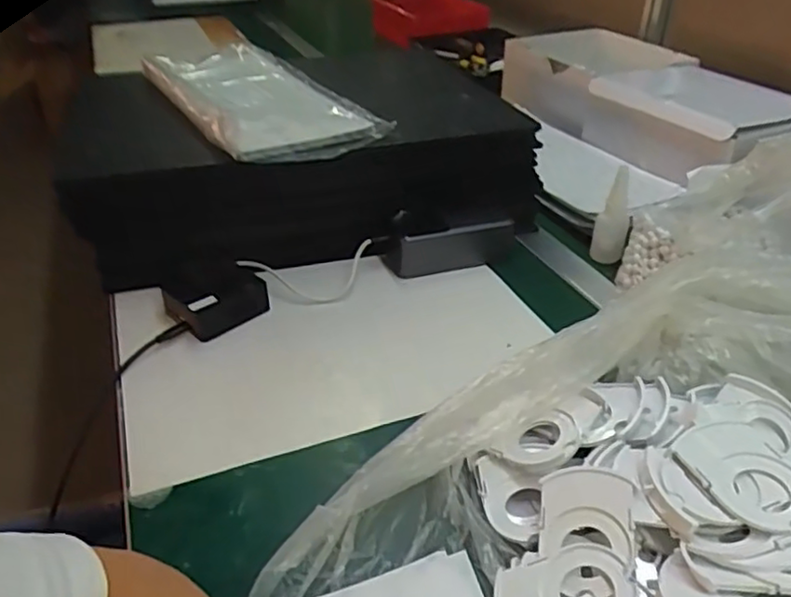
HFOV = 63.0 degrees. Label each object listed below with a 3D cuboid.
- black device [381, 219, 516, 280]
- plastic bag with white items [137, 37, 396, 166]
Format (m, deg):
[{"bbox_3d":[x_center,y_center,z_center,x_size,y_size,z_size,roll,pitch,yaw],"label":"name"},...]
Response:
[{"bbox_3d":[0.059,-0.063,0.708,0.135,0.054,0.052,-9,37,-14],"label":"black device"},{"bbox_3d":[-0.162,-0.232,0.734,0.174,0.033,0.319,-21,41,-27],"label":"plastic bag with white items"}]

